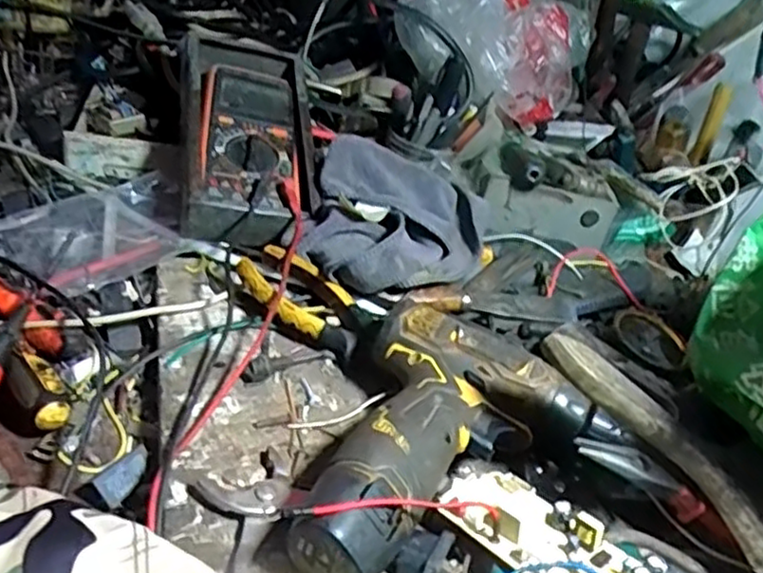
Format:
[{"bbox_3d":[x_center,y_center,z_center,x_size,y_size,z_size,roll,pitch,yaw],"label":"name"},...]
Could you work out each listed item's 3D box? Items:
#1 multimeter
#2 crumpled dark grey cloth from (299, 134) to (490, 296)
[{"bbox_3d":[-0.115,-0.130,0.588,0.107,0.054,0.210,5,54,-24],"label":"multimeter"},{"bbox_3d":[0.012,-0.052,0.552,0.134,0.075,0.169,12,34,6],"label":"crumpled dark grey cloth"}]

